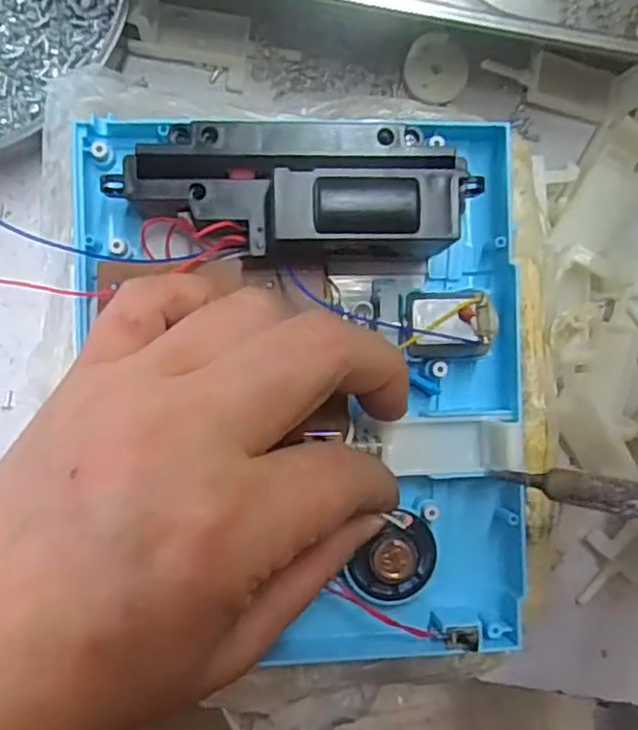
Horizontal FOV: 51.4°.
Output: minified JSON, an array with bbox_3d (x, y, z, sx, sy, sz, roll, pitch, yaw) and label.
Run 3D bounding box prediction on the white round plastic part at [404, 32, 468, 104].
[{"bbox_3d":[0.043,-0.108,0.242,0.022,0.004,0.023,0,91,-4],"label":"white round plastic part"}]

